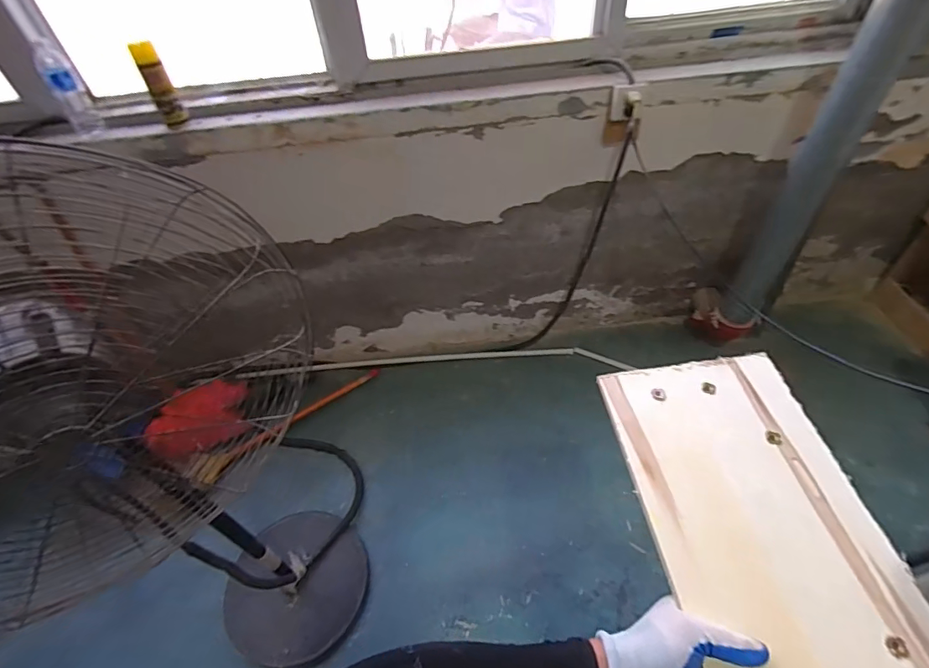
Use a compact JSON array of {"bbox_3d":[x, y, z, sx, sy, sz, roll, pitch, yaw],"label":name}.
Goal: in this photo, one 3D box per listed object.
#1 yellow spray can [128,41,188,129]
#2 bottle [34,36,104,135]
[{"bbox_3d":[-0.744,-0.604,1.173,0.056,0.193,0.049,-25,53,-18],"label":"yellow spray can"},{"bbox_3d":[-0.985,-0.607,1.184,0.073,0.210,0.055,-34,56,-24],"label":"bottle"}]

